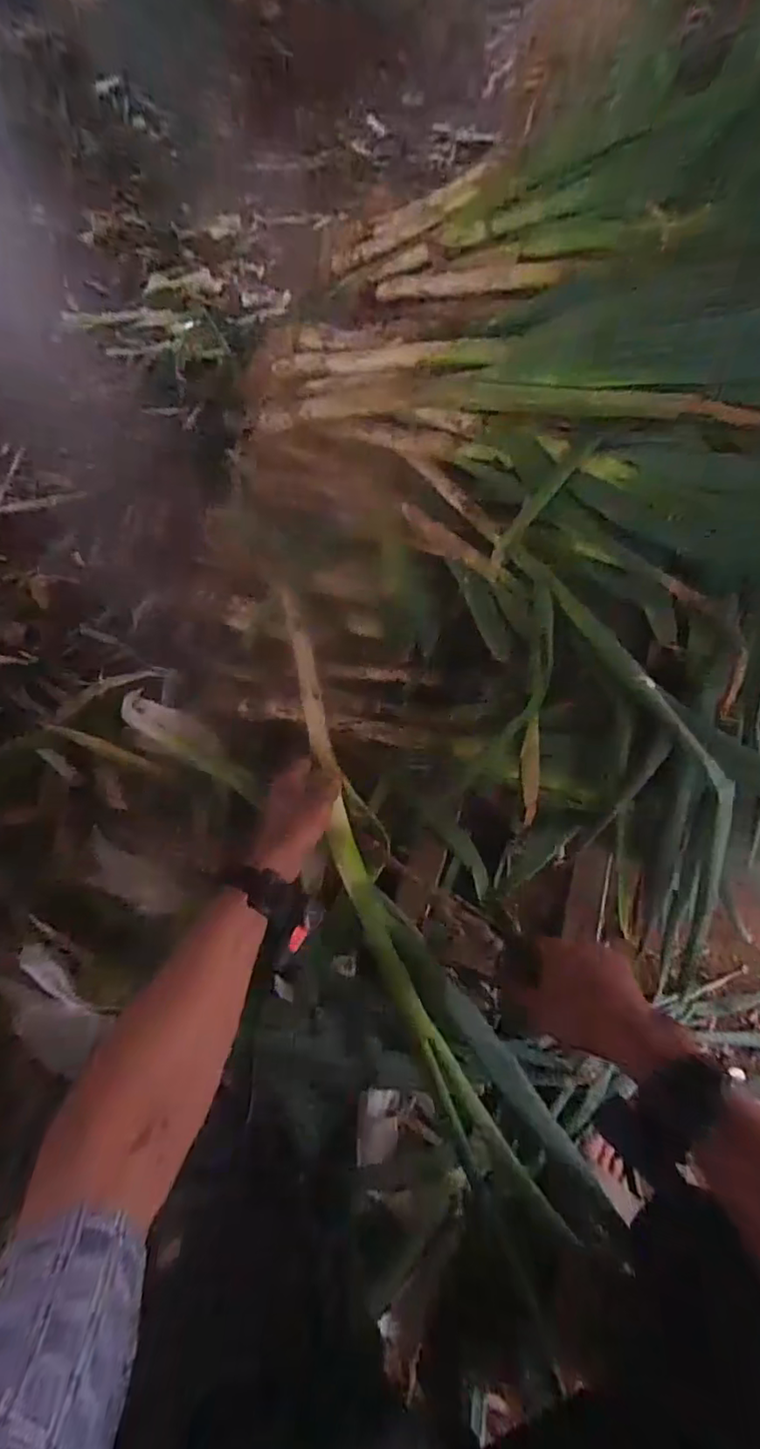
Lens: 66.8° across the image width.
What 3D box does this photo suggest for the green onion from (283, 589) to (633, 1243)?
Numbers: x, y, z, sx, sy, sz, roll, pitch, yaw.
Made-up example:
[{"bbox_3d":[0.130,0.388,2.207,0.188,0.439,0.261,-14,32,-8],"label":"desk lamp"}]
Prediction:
[{"bbox_3d":[0.023,0.191,0.611,0.102,0.053,0.694,-25,81,-16],"label":"green onion"}]

